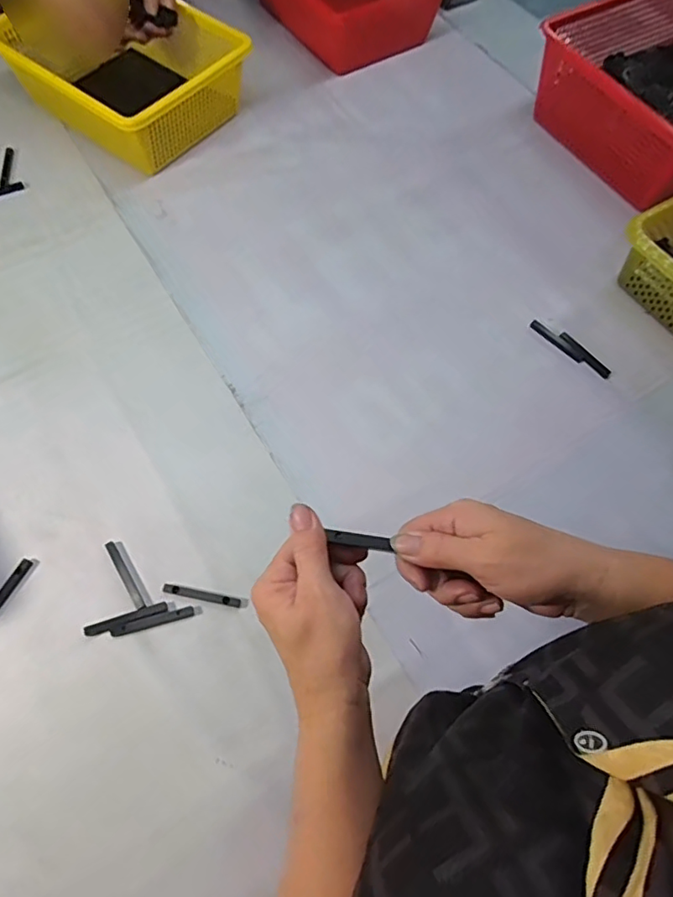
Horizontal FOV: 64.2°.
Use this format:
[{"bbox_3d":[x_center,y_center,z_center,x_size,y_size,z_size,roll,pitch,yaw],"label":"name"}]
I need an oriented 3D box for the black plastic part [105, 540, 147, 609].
[{"bbox_3d":[-0.207,0.123,0.523,0.009,0.004,0.076,-31,69,-15],"label":"black plastic part"}]

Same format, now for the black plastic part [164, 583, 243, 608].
[{"bbox_3d":[-0.131,0.142,0.520,0.078,0.004,0.008,12,65,4],"label":"black plastic part"}]

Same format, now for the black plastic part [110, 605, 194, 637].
[{"bbox_3d":[-0.173,0.163,0.507,0.075,0.005,0.013,-14,66,-8],"label":"black plastic part"}]

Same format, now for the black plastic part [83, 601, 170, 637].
[{"bbox_3d":[-0.197,0.160,0.505,0.075,0.007,0.011,-18,67,-9],"label":"black plastic part"}]

